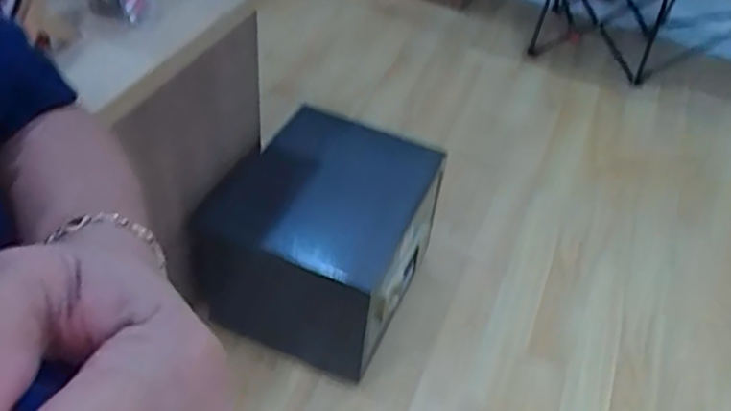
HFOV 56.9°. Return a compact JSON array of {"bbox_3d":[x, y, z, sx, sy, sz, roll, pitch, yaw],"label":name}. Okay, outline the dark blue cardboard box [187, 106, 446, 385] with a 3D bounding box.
[{"bbox_3d":[-0.092,0.070,1.420,0.384,0.351,0.388,20,47,15],"label":"dark blue cardboard box"}]

